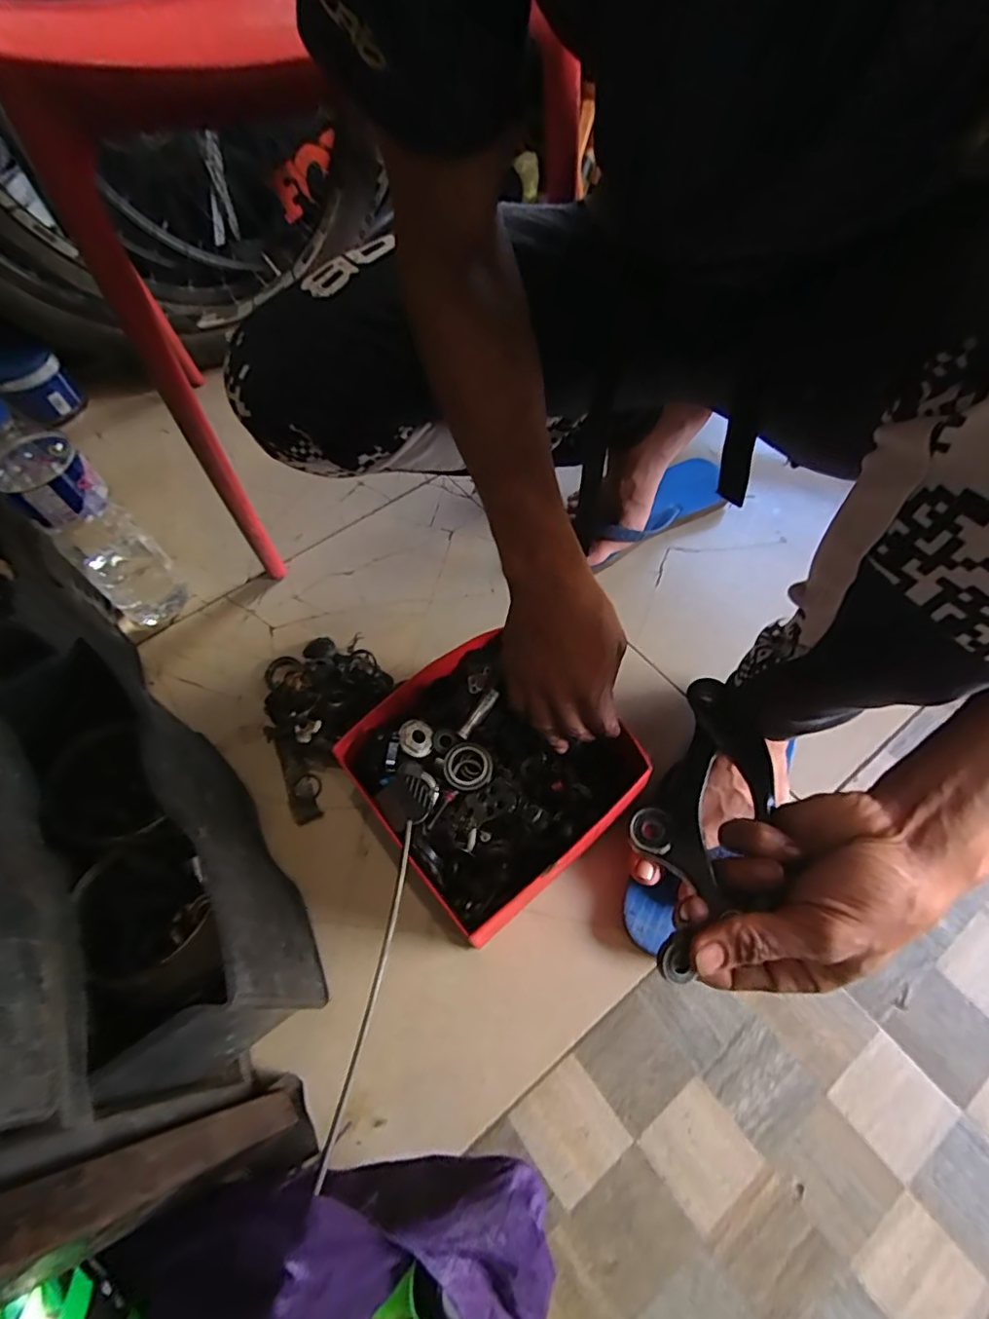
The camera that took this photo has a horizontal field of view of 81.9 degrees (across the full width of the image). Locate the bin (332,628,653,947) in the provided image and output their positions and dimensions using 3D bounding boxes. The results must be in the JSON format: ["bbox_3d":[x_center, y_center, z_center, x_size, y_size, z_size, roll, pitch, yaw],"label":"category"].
[{"bbox_3d":[-0.003,0.098,0.513,0.204,0.069,0.211,-38,64,-17],"label":"bin"}]

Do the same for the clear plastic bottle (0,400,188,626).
[{"bbox_3d":[-0.431,-0.145,0.599,0.097,0.268,0.081,37,68,22],"label":"clear plastic bottle"}]

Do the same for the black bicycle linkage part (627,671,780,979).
[{"bbox_3d":[0.119,0.091,0.331,0.065,0.028,0.175,18,60,14],"label":"black bicycle linkage part"}]

